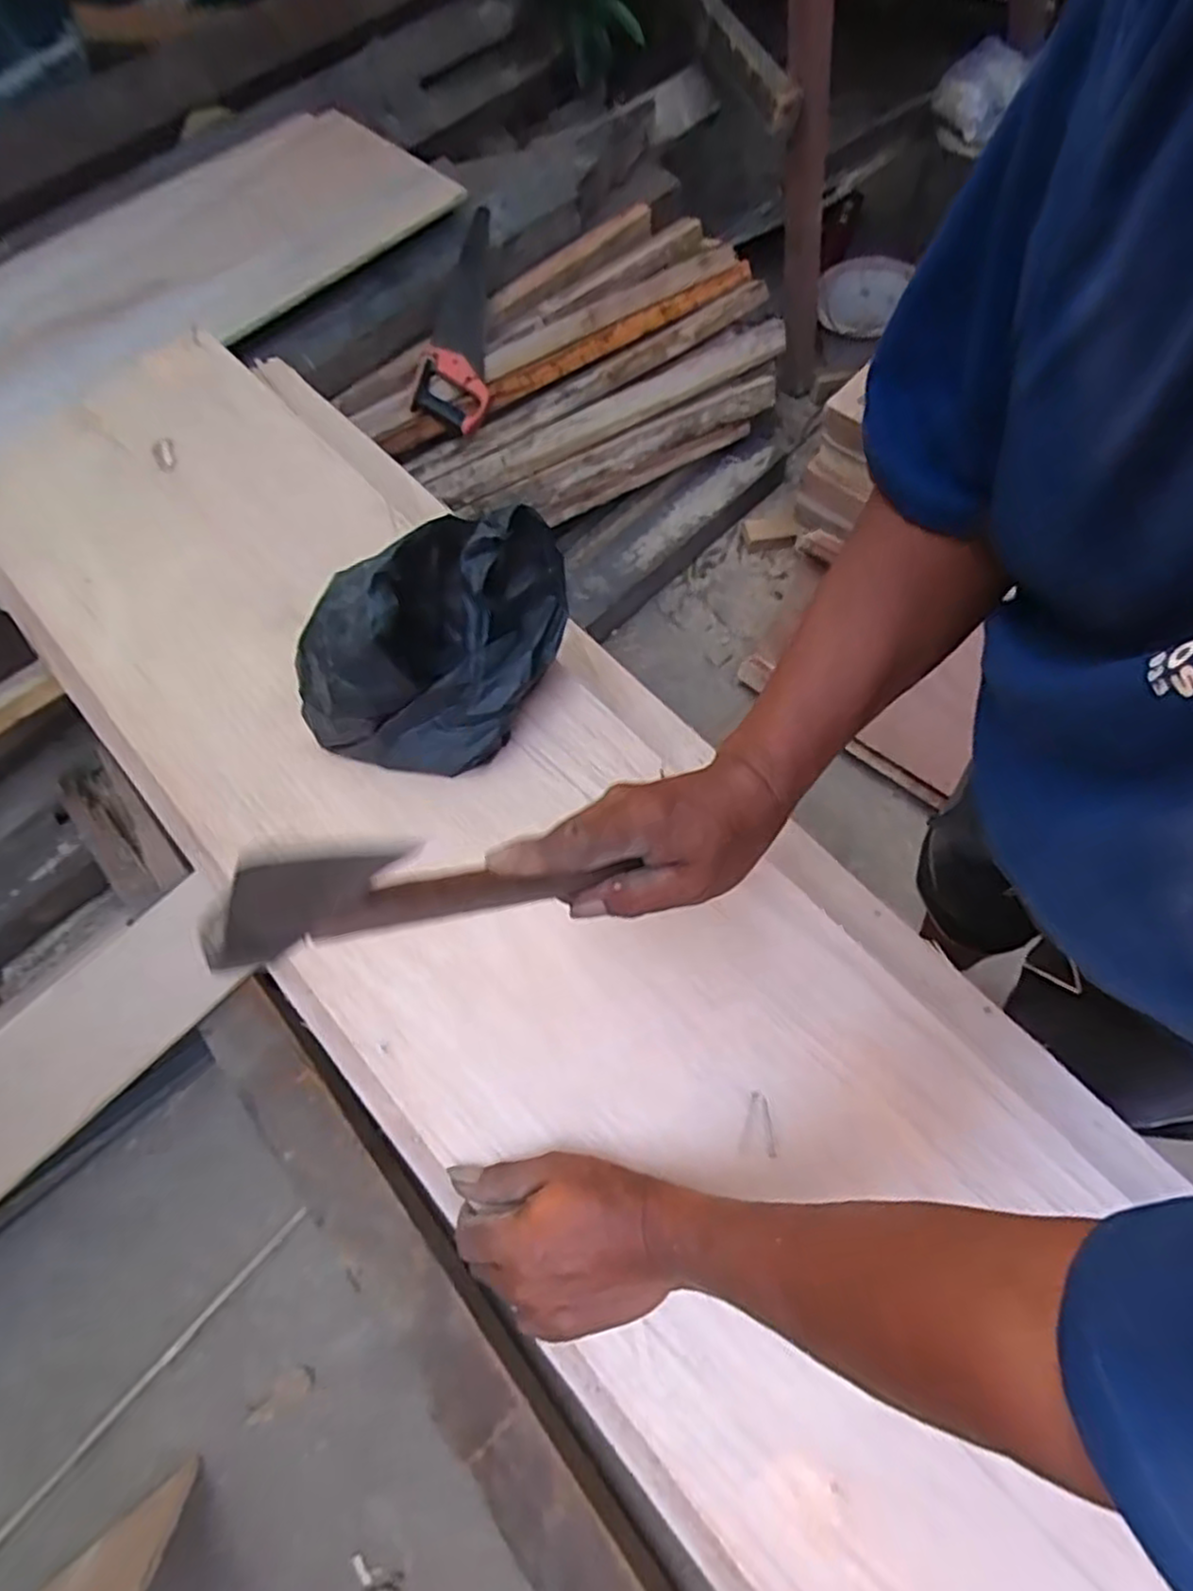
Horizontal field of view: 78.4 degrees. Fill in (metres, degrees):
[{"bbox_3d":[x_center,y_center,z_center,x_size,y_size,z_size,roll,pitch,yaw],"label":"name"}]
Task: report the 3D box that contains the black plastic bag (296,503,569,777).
[{"bbox_3d":[-0.120,-0.123,0.563,0.146,0.124,0.203,26,71,14],"label":"black plastic bag"}]

